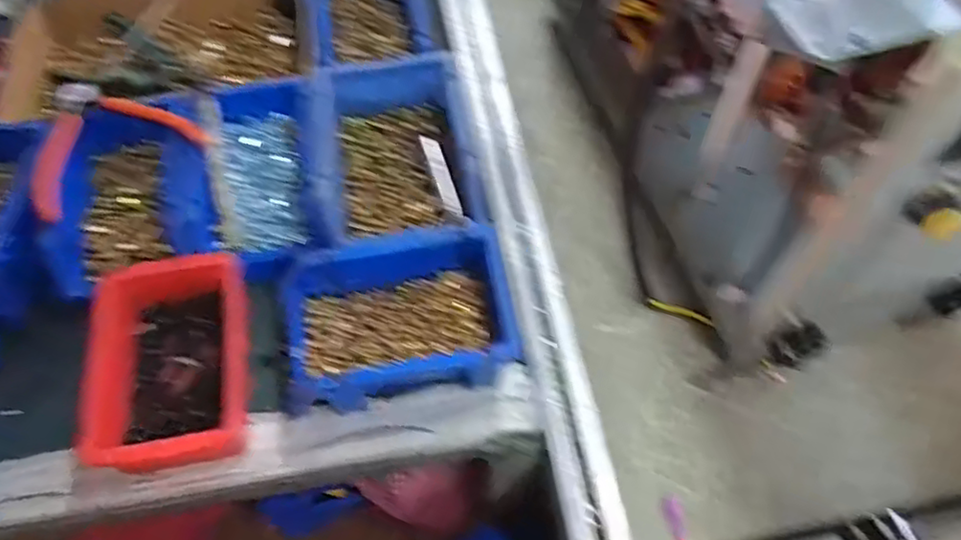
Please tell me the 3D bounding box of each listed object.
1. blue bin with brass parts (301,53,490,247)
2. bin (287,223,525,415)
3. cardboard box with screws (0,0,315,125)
[{"bbox_3d":[-0.069,-0.094,0.555,0.132,0.065,0.173,-6,60,-2],"label":"blue bin with brass parts"},{"bbox_3d":[-0.059,0.041,0.490,0.160,0.089,0.105,-10,60,-4],"label":"bin"},{"bbox_3d":[-0.296,-0.203,0.631,0.276,0.073,0.185,-9,60,-4],"label":"cardboard box with screws"}]

